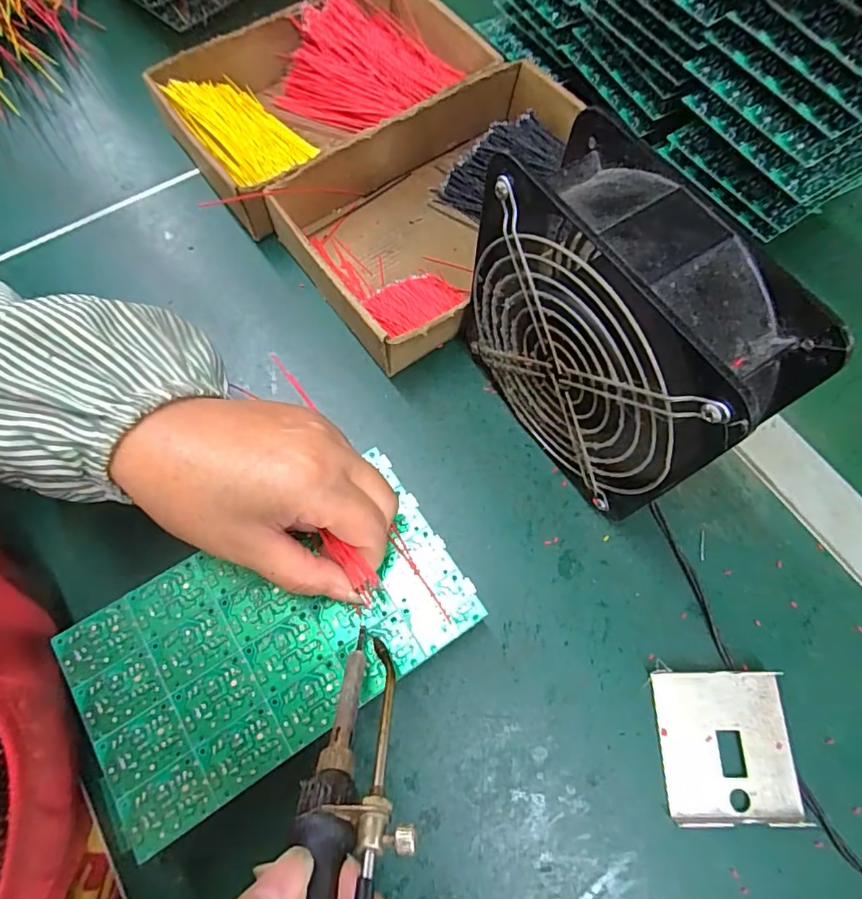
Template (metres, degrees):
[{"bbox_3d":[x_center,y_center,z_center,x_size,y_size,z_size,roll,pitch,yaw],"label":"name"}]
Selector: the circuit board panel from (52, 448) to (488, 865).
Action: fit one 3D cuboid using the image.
[{"bbox_3d":[-0.075,0.085,0.243,0.175,0.004,0.101,-32,74,-12],"label":"circuit board panel"}]

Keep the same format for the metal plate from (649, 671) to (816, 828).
[{"bbox_3d":[0.151,0.150,0.262,0.065,0.010,0.068,0,69,-1],"label":"metal plate"}]

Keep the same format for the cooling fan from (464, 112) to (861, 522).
[{"bbox_3d":[0.086,-0.051,0.263,0.064,0.152,0.150,-31,73,-14],"label":"cooling fan"}]

